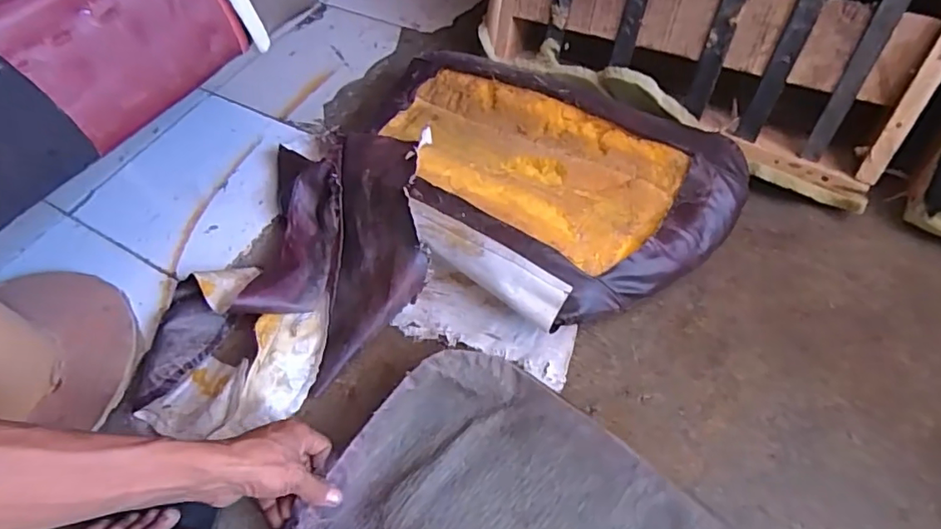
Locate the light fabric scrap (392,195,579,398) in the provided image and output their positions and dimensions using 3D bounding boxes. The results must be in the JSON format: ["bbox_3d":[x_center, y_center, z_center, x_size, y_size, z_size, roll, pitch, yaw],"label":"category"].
[{"bbox_3d":[0.005,0.032,0.626,0.245,0.099,0.118,18,59,16],"label":"light fabric scrap"}]

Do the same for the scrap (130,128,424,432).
[{"bbox_3d":[-0.215,0.017,0.660,0.267,0.121,0.407,22,60,18],"label":"scrap"}]

